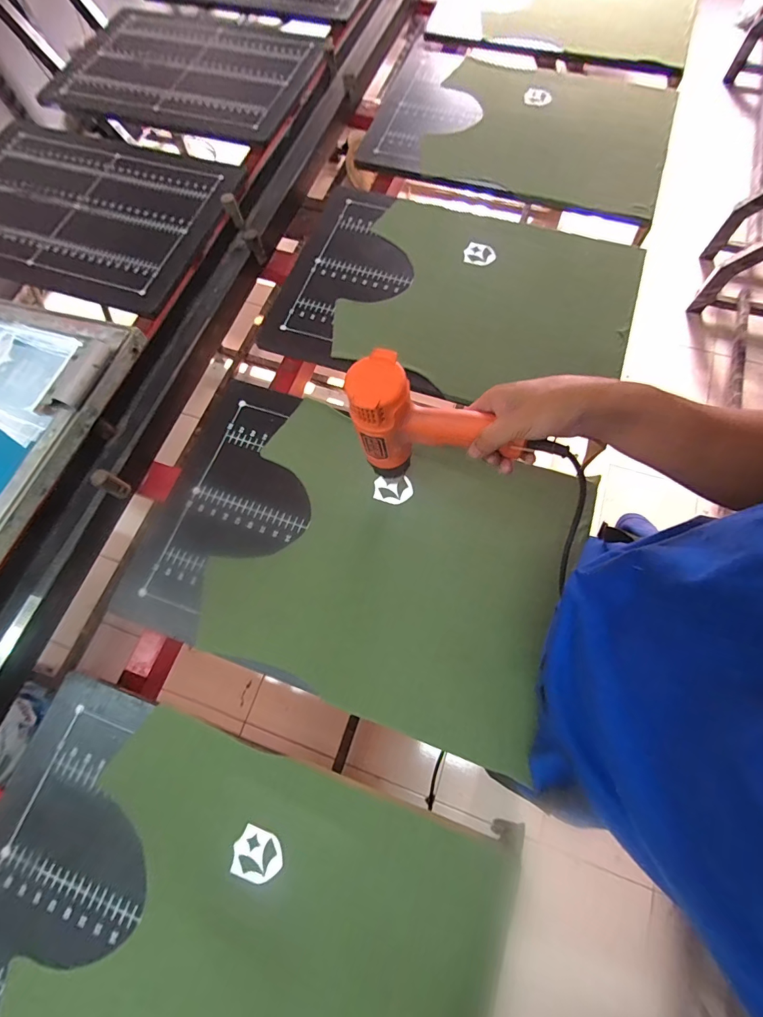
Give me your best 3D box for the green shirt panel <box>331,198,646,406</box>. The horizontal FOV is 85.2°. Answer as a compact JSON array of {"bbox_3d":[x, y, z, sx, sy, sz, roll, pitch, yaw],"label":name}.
[{"bbox_3d":[0.185,-0.359,0.723,0.462,0.028,0.378,19,78,7],"label":"green shirt panel"}]

